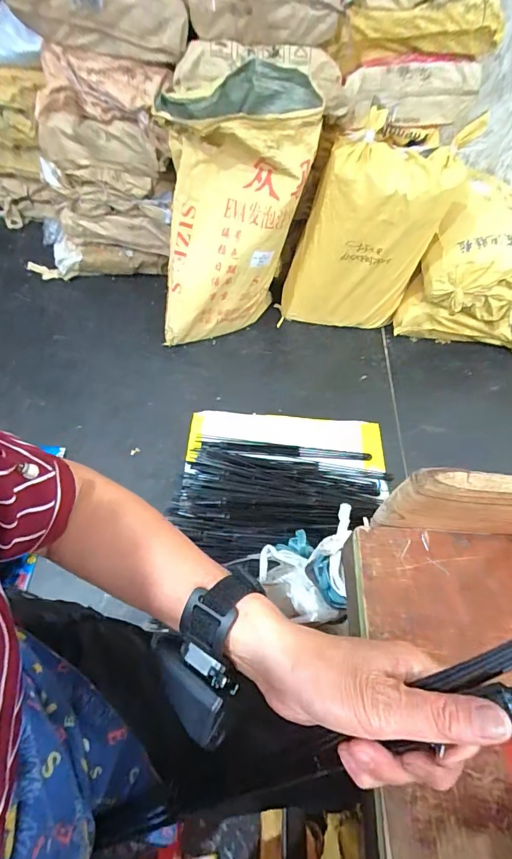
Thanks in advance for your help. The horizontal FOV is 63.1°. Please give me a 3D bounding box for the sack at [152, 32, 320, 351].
[{"bbox_3d":[-0.095,-0.678,1.298,0.459,0.846,0.272,20,28,9],"label":"sack"}]

